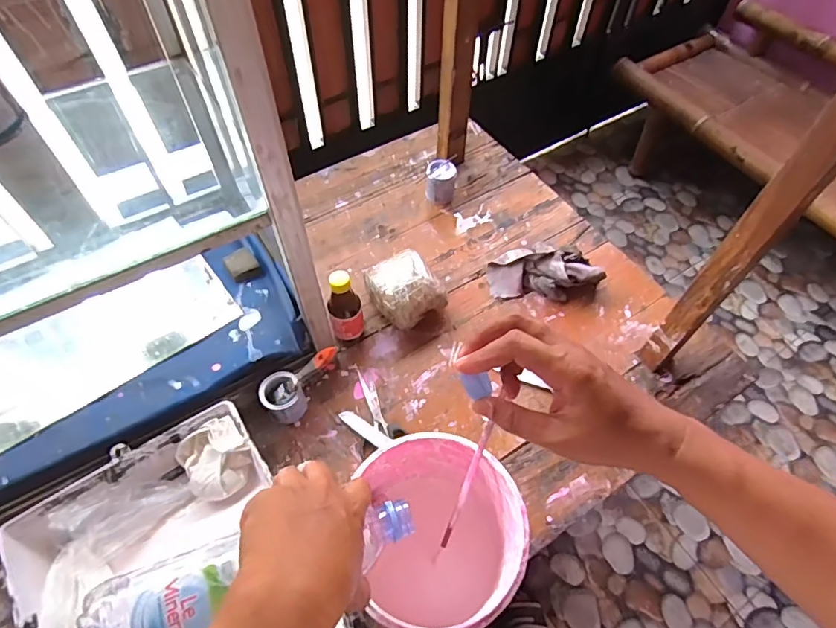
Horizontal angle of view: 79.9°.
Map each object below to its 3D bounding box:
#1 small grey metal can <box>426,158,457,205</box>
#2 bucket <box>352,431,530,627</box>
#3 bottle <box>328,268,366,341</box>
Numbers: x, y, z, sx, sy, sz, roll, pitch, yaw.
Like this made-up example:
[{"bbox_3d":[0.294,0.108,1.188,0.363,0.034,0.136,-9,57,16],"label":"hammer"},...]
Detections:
[{"bbox_3d":[0.044,-0.257,0.977,0.057,0.070,0.066,6,57,3],"label":"small grey metal can"},{"bbox_3d":[0.025,0.253,0.556,0.155,0.178,0.179,4,57,1],"label":"bucket"},{"bbox_3d":[-0.111,-0.009,0.762,0.050,0.142,0.045,-5,57,-4],"label":"bottle"}]

